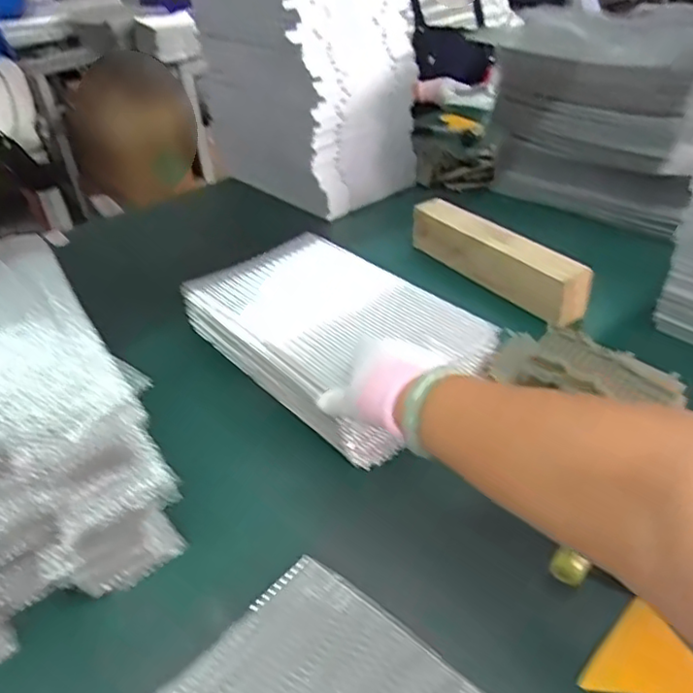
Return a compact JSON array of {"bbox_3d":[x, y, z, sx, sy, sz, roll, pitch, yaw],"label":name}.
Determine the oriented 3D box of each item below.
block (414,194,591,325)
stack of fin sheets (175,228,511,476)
[{"bbox_3d":[0.192,-0.119,0.821,0.045,0.068,0.273,-25,40,-26],"label":"block"},{"bbox_3d":[-0.021,-0.022,0.731,0.197,0.061,0.340,-29,42,-30],"label":"stack of fin sheets"}]

